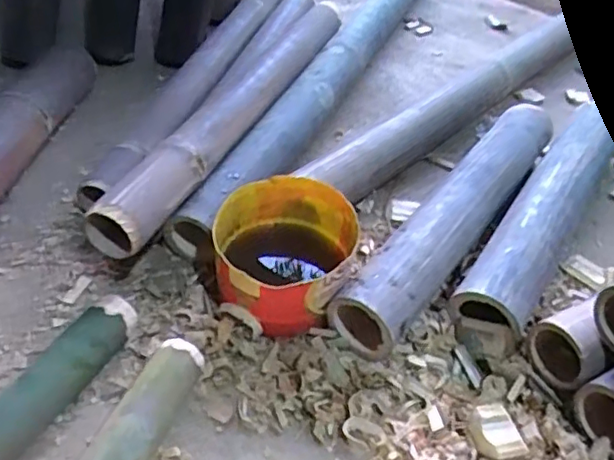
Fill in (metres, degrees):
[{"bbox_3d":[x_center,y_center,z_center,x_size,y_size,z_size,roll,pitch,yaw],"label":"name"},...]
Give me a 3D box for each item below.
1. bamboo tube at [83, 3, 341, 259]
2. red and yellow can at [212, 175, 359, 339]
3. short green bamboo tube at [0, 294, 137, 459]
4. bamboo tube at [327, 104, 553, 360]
[{"bbox_3d":[-0.074,-0.174,0.790,0.053,0.050,0.577,22,47,14],"label":"bamboo tube"},{"bbox_3d":[-0.029,0.028,0.656,0.133,0.103,0.147,15,47,8],"label":"red and yellow can"},{"bbox_3d":[-0.244,0.146,0.545,0.054,0.054,0.224,23,48,16],"label":"short green bamboo tube"},{"bbox_3d":[0.185,-0.019,0.734,0.079,0.082,0.452,32,51,23],"label":"bamboo tube"}]

